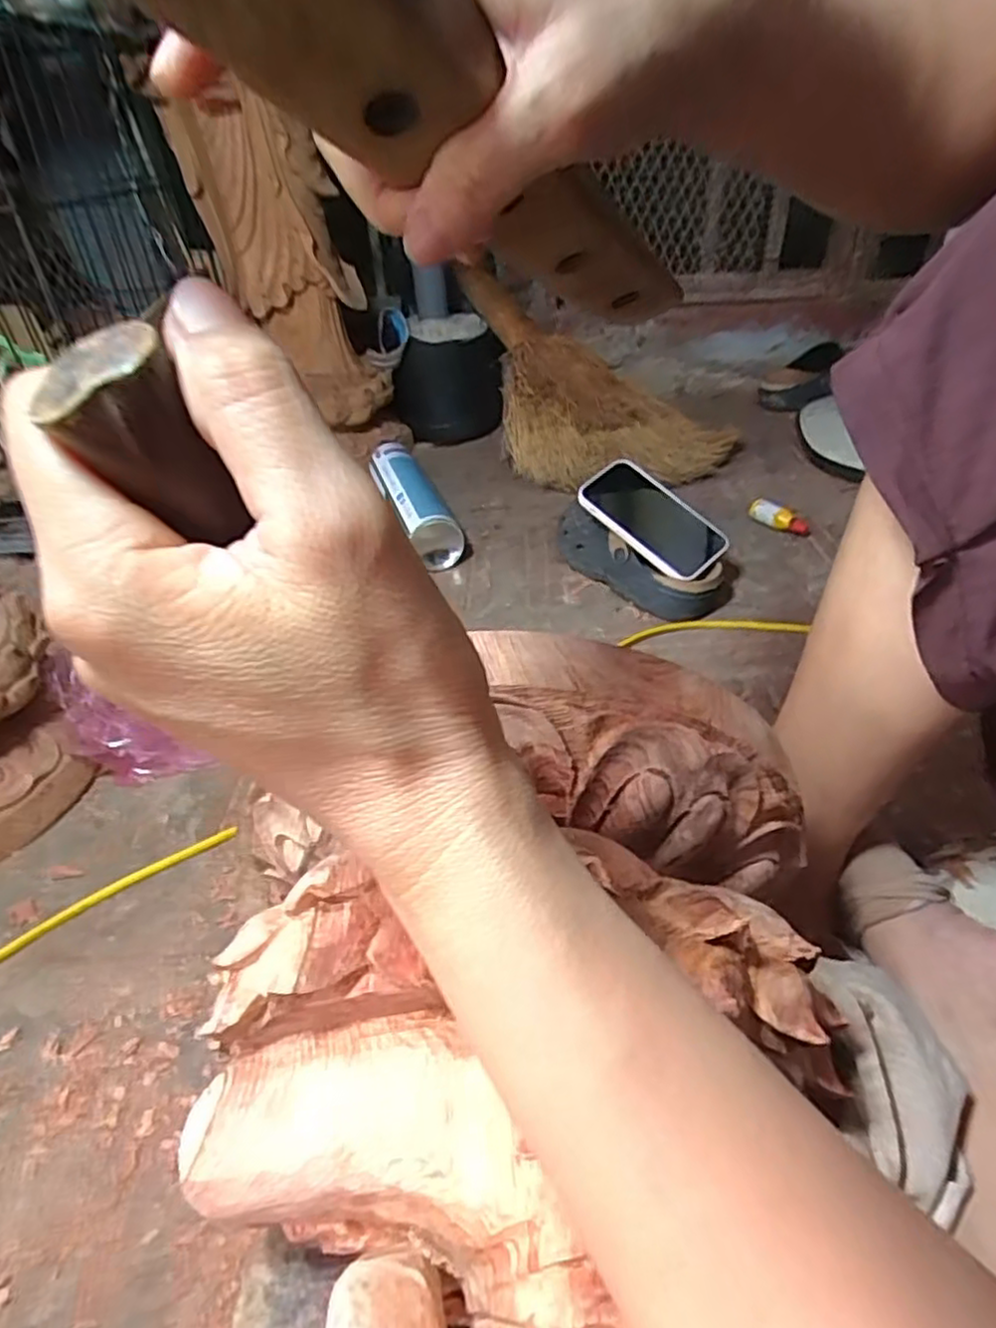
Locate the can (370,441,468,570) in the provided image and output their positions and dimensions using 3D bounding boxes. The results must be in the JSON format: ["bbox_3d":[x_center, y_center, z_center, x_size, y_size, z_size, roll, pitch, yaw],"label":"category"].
[{"bbox_3d":[-0.105,-0.205,0.891,0.061,0.065,0.272,-14,39,-12],"label":"can"}]

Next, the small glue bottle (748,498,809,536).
[{"bbox_3d":[0.331,-0.173,0.836,0.076,0.026,0.025,28,48,34],"label":"small glue bottle"}]

